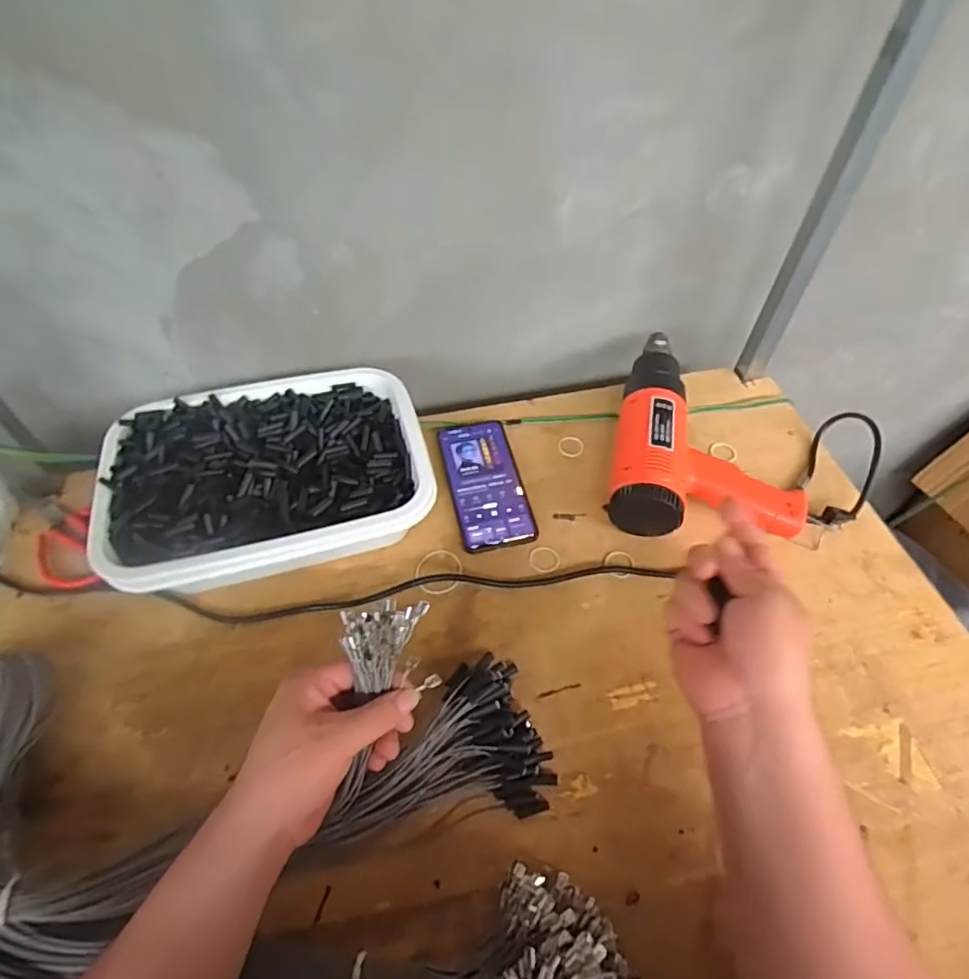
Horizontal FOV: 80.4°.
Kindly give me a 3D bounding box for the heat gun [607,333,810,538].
[{"bbox_3d":[0.236,-0.063,0.624,0.188,0.074,0.267,9,51,7],"label":"heat gun"}]

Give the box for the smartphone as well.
[{"bbox_3d":[0.001,-0.009,0.616,0.074,0.006,0.160,-9,56,-9],"label":"smartphone"}]

